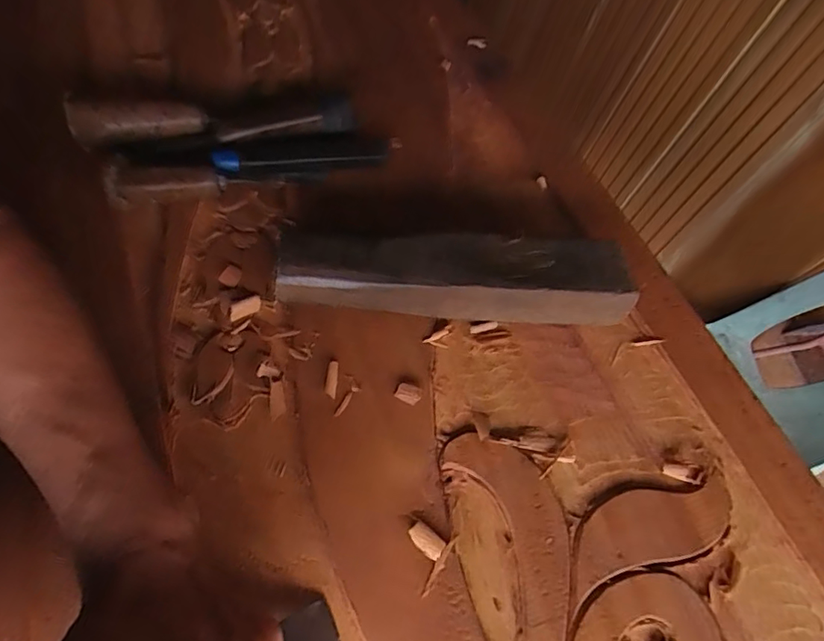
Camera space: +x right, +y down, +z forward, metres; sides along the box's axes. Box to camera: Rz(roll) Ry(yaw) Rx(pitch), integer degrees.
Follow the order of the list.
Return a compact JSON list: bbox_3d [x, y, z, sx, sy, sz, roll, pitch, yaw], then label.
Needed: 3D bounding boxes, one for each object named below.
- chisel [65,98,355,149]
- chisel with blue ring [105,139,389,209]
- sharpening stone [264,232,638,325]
[{"bbox_3d":[-0.172,-0.176,0.461,0.233,0.039,0.035,-6,63,-7],"label":"chisel"},{"bbox_3d":[-0.136,-0.136,0.449,0.223,0.037,0.045,-13,64,-11],"label":"chisel with blue ring"},{"bbox_3d":[0.033,-0.033,0.396,0.259,0.050,0.060,0,62,-4],"label":"sharpening stone"}]

